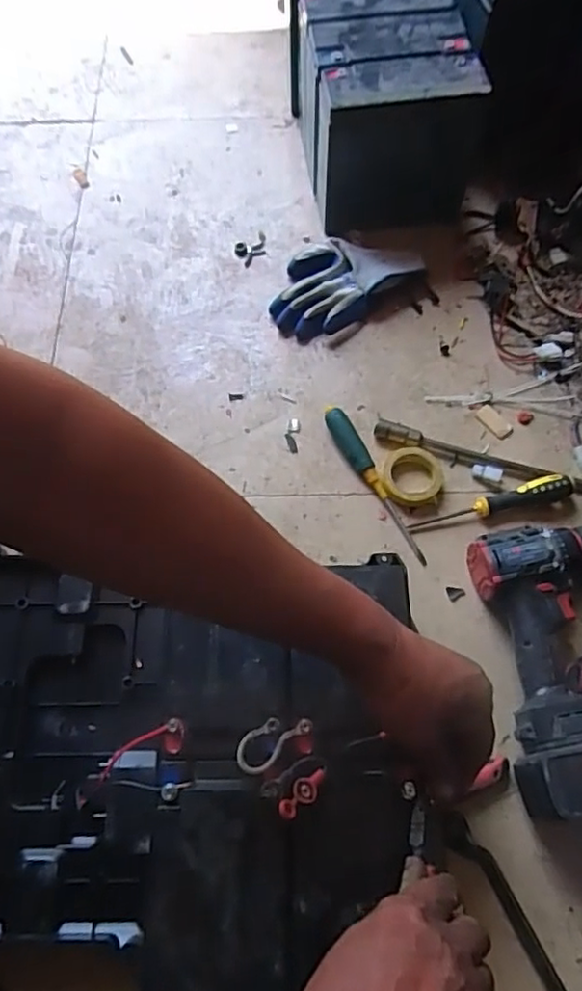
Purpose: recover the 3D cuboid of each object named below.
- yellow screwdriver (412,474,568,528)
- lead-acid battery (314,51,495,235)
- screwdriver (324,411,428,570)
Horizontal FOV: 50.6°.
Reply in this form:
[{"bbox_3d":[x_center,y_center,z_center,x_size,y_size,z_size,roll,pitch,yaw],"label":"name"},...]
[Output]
[{"bbox_3d":[0.209,0.008,0.637,0.164,0.021,0.025,-13,67,-5],"label":"yellow screwdriver"},{"bbox_3d":[0.130,-0.419,0.740,0.190,0.161,0.093,-12,67,-4],"label":"lead-acid battery"},{"bbox_3d":[0.091,-0.016,0.652,0.021,0.022,0.193,-27,69,-11],"label":"screwdriver"}]

